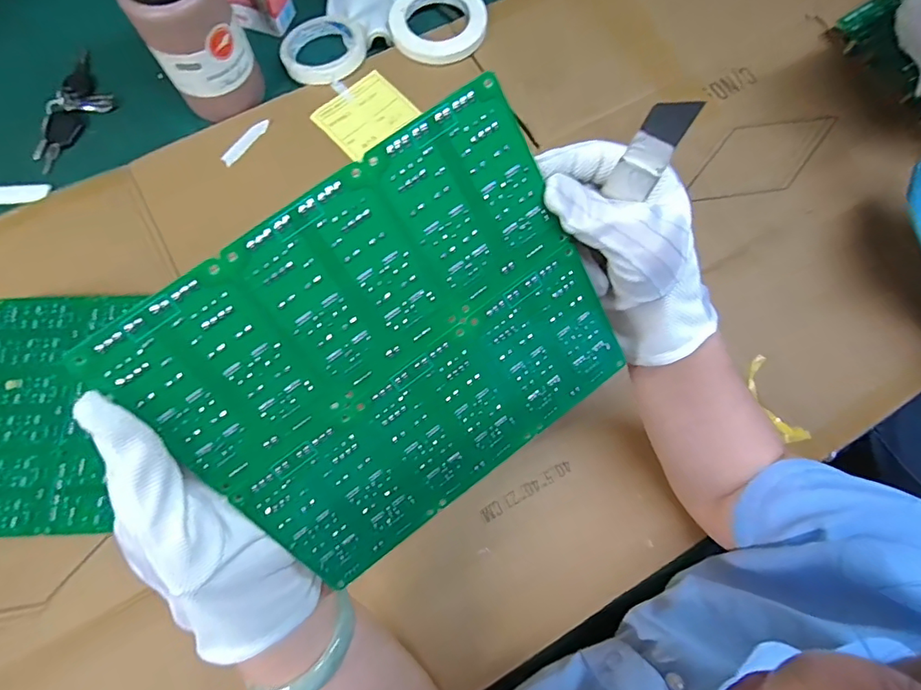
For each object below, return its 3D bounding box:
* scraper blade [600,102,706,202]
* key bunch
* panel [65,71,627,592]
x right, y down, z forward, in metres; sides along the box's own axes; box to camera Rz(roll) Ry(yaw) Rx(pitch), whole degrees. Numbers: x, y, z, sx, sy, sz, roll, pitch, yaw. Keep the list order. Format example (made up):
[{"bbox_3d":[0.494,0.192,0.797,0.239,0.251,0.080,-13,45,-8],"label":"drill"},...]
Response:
[{"bbox_3d":[0.085,-0.087,0.219,0.018,0.051,0.004,30,59,7],"label":"scraper blade"},{"bbox_3d":[-0.435,-0.273,0.559,0.068,0.016,0.165,7,73,2],"label":"key bunch"},{"bbox_3d":[-0.027,0.007,0.240,0.202,0.004,0.171,-37,117,-6],"label":"panel"}]

